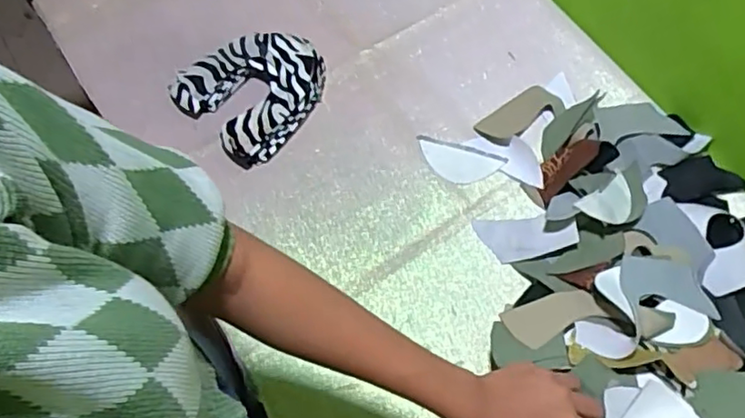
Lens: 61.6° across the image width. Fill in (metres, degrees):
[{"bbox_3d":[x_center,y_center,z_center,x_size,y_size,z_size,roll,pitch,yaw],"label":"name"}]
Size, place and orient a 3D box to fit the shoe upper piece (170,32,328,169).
[{"bbox_3d":[-0.146,-0.158,0.802,0.163,0.040,0.180,42,73,17],"label":"shoe upper piece"}]

